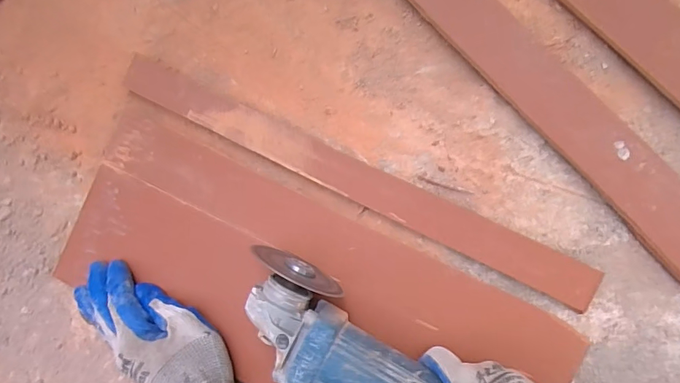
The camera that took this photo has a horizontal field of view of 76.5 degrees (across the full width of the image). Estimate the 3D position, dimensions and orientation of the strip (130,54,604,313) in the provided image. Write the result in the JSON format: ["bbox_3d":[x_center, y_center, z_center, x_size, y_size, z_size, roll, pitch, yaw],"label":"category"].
[{"bbox_3d":[0.004,-0.017,0.414,0.482,0.014,0.036,26,92,8],"label":"strip"}]

